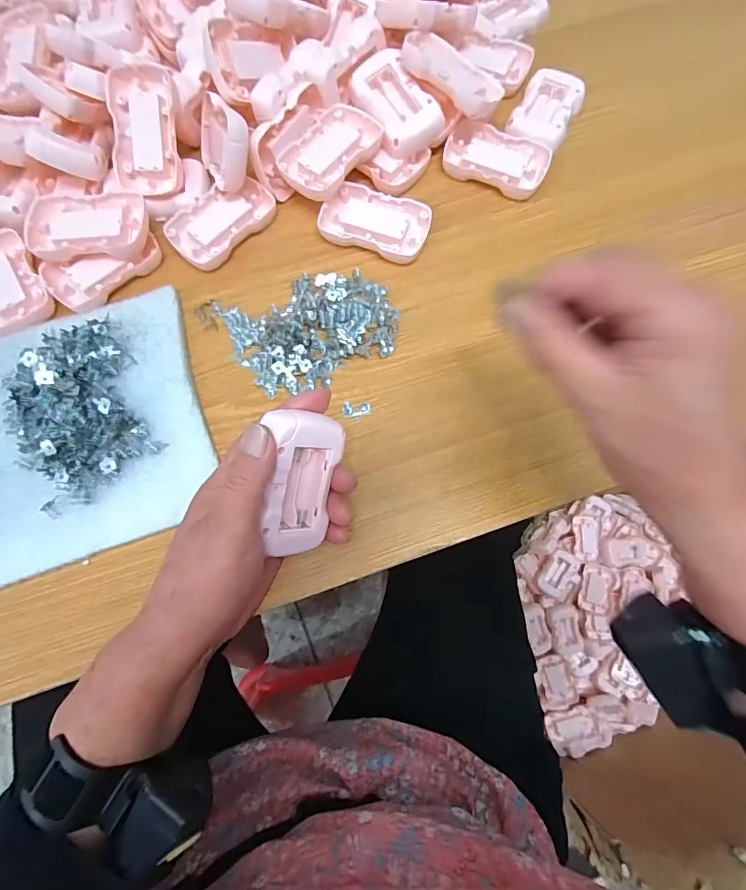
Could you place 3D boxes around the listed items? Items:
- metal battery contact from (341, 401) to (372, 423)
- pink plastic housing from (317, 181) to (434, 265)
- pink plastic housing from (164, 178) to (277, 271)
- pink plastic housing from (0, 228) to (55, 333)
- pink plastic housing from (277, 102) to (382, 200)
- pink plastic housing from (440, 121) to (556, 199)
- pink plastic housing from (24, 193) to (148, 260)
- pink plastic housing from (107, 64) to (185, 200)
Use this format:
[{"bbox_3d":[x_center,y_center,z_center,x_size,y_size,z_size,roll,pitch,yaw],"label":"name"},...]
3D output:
[{"bbox_3d":[-0.012,-0.025,0.336,0.021,0.006,0.015,-4,74,-1],"label":"metal battery contact"},{"bbox_3d":[0.002,-0.184,0.377,0.087,0.010,0.056,18,75,5],"label":"pink plastic housing"},{"bbox_3d":[-0.126,-0.187,0.375,0.051,0.012,0.086,43,78,11],"label":"pink plastic housing"},{"bbox_3d":[-0.295,-0.132,0.359,0.054,0.015,0.084,-35,77,-9],"label":"pink plastic housing"},{"bbox_3d":[-0.035,-0.244,0.378,0.052,0.019,0.088,34,77,9],"label":"pink plastic housing"},{"bbox_3d":[0.107,-0.250,0.396,0.087,0.010,0.054,26,75,7],"label":"pink plastic housing"},{"bbox_3d":[-0.222,-0.171,0.358,0.090,0.025,0.059,-6,74,-2],"label":"pink plastic housing"},{"bbox_3d":[-0.182,-0.247,0.362,0.052,0.013,0.090,4,107,3],"label":"pink plastic housing"}]

